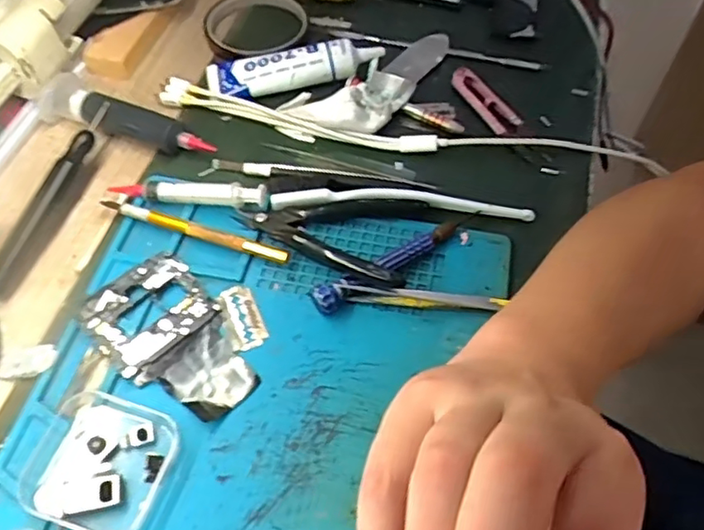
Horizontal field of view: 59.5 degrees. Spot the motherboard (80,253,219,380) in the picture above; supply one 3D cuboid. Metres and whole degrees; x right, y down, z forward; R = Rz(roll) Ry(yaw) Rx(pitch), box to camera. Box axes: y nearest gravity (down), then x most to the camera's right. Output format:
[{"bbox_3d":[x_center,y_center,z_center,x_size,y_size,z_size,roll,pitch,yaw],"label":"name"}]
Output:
[{"bbox_3d":[-0.118,0.027,0.361,0.056,0.007,0.067,40,63,22],"label":"motherboard"}]

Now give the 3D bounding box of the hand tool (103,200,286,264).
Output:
[{"bbox_3d":[-0.101,-0.023,0.392,0.130,0.011,0.009,18,57,10],"label":"hand tool"}]

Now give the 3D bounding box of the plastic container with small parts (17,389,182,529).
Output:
[{"bbox_3d":[-0.128,0.099,0.309,0.069,0.012,0.063,13,56,7],"label":"plastic container with small parts"}]

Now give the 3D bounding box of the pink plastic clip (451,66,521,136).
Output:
[{"bbox_3d":[0.102,-0.124,0.464,0.025,0.010,0.071,-21,59,-15],"label":"pink plastic clip"}]

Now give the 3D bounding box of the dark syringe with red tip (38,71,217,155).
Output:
[{"bbox_3d":[-0.160,-0.105,0.444,0.134,0.024,0.036,21,58,12],"label":"dark syringe with red tip"}]

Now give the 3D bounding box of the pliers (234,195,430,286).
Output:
[{"bbox_3d":[-0.015,-0.026,0.386,0.109,0.024,0.076,15,57,9],"label":"pliers"}]

